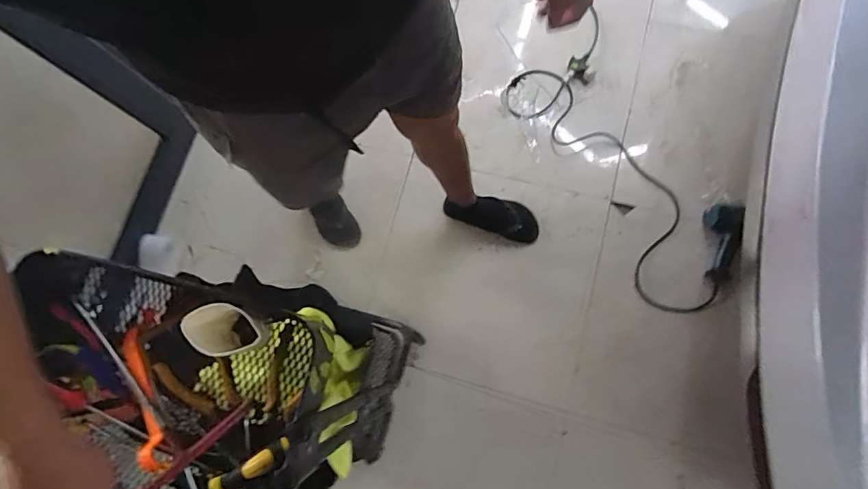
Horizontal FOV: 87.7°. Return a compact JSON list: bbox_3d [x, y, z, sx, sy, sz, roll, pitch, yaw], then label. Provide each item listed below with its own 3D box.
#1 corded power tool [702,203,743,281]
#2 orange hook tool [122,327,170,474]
[{"bbox_3d":[0.754,-0.005,1.181,0.073,0.075,0.214,14,80,7],"label":"corded power tool"},{"bbox_3d":[-0.372,0.196,0.574,0.028,0.024,0.184,-25,78,0],"label":"orange hook tool"}]

